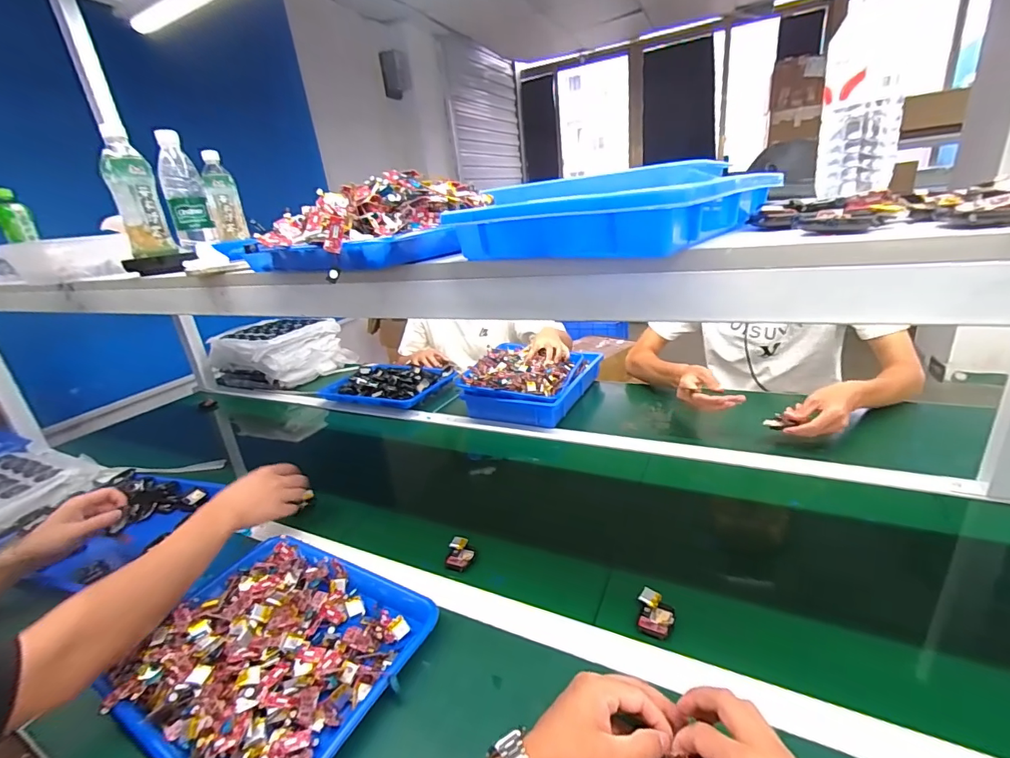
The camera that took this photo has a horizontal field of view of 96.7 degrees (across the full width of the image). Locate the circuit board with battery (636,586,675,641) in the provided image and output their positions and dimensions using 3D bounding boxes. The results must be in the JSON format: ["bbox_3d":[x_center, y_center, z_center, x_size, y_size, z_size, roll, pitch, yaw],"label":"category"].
[{"bbox_3d":[0.173,0.271,0.520,0.040,0.017,0.050,6,25,30],"label":"circuit board with battery"}]

